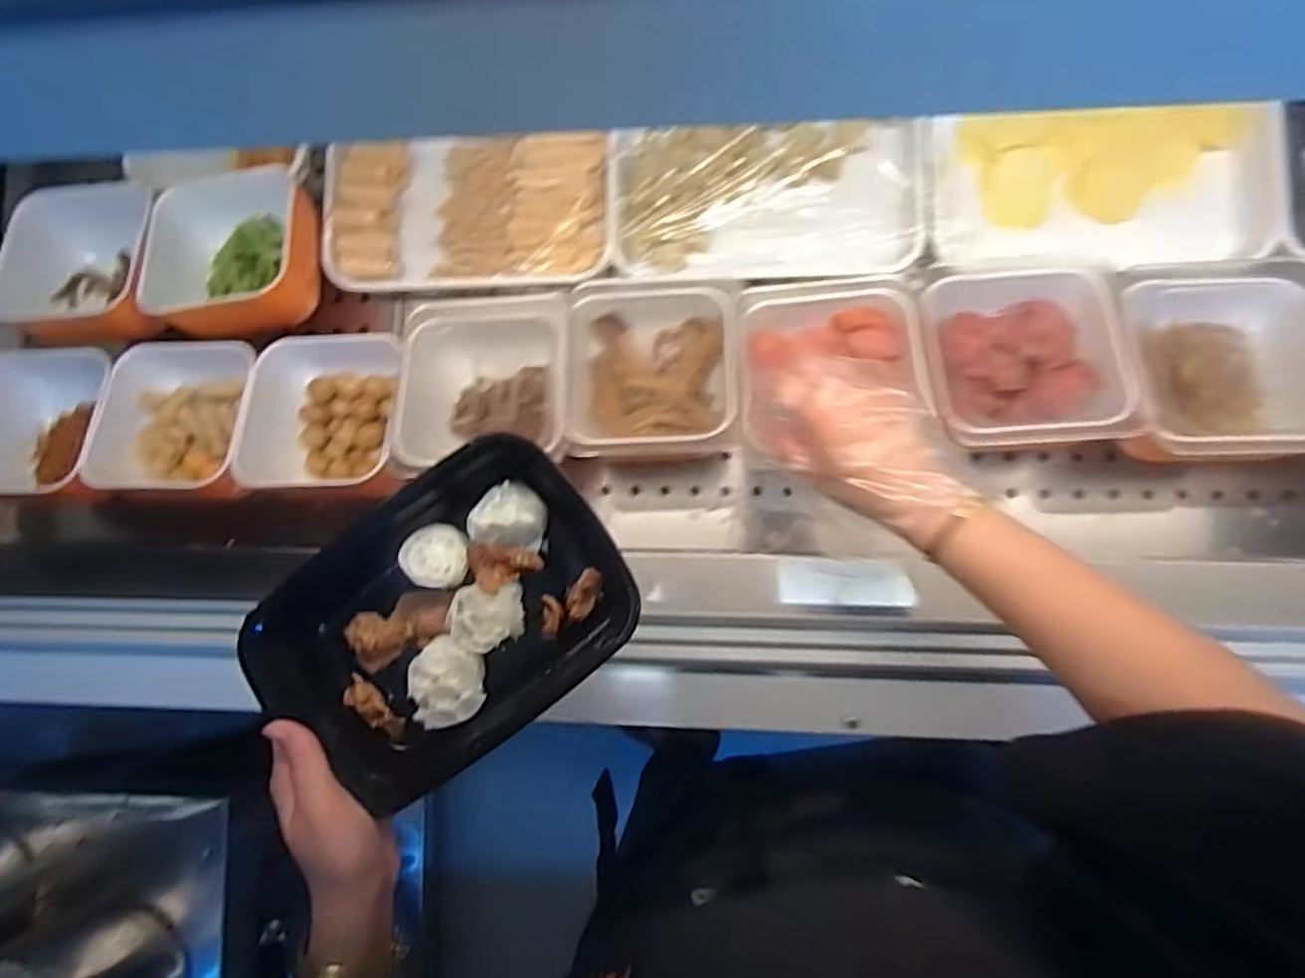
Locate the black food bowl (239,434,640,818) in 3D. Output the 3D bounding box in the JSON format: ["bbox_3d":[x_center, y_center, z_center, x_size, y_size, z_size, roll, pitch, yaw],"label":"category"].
[{"bbox_3d":[-0.116,0.071,0.410,0.198,0.049,0.144,-38,83,1],"label":"black food bowl"}]

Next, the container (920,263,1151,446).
[{"bbox_3d":[0.312,-0.114,0.615,0.156,0.077,0.161,-3,85,5],"label":"container"}]

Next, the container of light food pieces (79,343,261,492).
[{"bbox_3d":[-0.459,-0.071,0.714,0.159,0.077,0.156,2,86,6],"label":"container of light food pieces"}]

